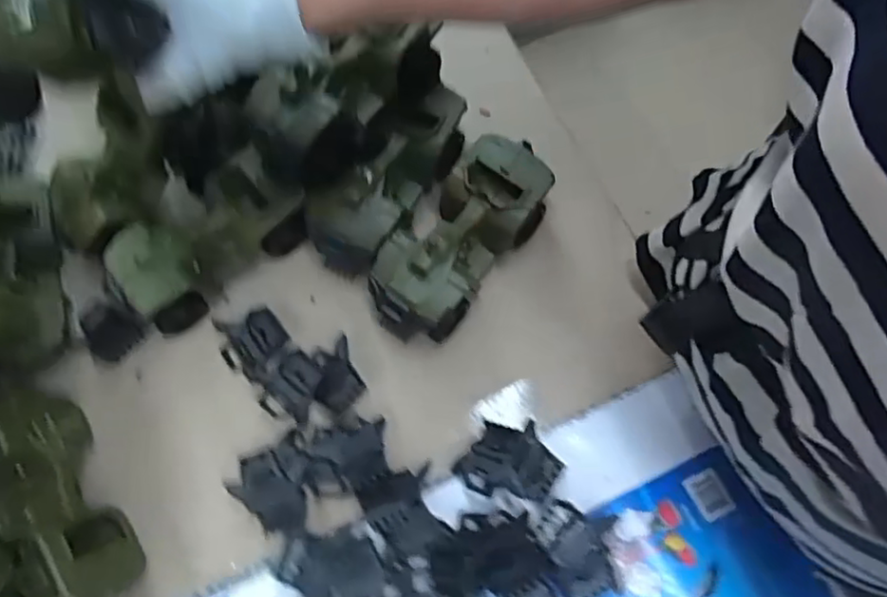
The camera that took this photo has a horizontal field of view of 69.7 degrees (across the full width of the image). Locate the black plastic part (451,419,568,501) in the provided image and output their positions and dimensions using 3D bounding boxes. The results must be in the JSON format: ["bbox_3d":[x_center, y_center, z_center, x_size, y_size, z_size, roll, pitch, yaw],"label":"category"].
[{"bbox_3d":[0.053,0.128,0.511,0.080,0.032,0.058,5,71,3],"label":"black plastic part"}]

